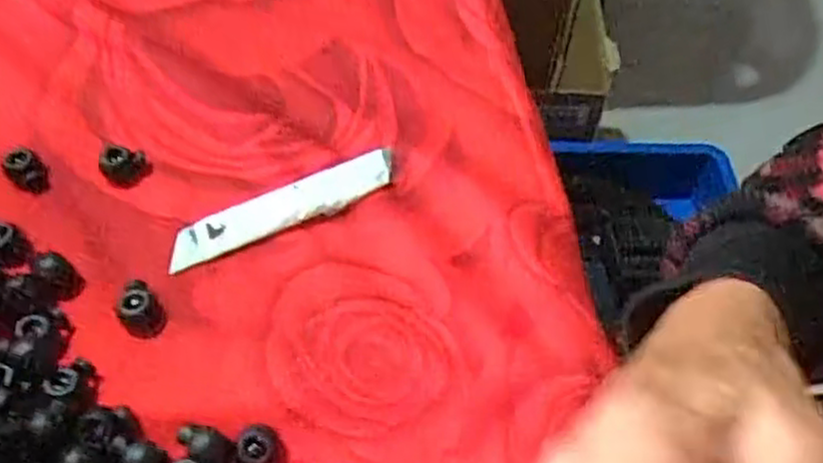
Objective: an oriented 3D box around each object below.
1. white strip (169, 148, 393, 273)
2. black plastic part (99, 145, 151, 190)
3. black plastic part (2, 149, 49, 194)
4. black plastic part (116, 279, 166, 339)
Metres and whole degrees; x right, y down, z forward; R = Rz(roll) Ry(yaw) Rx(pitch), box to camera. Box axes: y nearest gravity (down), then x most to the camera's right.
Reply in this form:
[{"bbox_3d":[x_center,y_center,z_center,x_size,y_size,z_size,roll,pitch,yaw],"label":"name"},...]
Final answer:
[{"bbox_3d":[-0.054,-0.012,0.332,0.101,0.007,0.019,-22,57,-19],"label":"white strip"},{"bbox_3d":[-0.125,-0.029,0.337,0.019,0.013,0.013,-29,59,-23],"label":"black plastic part"},{"bbox_3d":[-0.165,-0.025,0.332,0.015,0.011,0.018,-29,59,-23],"label":"black plastic part"},{"bbox_3d":[-0.105,0.030,0.298,0.016,0.012,0.018,-25,58,-21],"label":"black plastic part"}]

